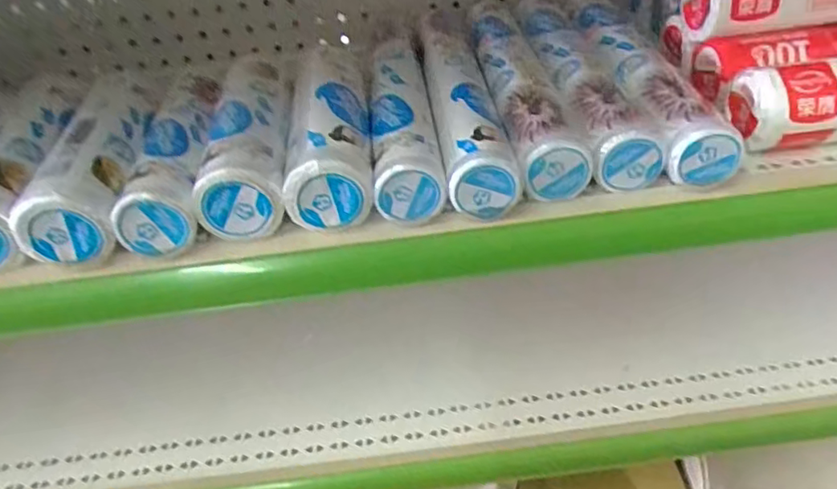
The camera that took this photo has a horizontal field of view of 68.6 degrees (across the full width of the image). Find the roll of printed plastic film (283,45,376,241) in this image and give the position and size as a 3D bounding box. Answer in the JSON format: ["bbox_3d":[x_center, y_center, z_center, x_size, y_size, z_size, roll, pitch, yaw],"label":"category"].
[{"bbox_3d":[-0.062,-0.085,0.457,0.052,0.054,0.172,-5,41,0],"label":"roll of printed plastic film"}]

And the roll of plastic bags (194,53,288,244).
[{"bbox_3d":[-0.126,-0.085,0.462,0.053,0.056,0.189,-8,41,-3],"label":"roll of plastic bags"}]

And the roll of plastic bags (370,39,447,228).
[{"bbox_3d":[-0.014,-0.101,0.478,0.044,0.043,0.216,-7,41,-1],"label":"roll of plastic bags"}]

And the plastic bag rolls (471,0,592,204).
[{"bbox_3d":[0.078,-0.140,0.509,0.044,0.039,0.289,-7,41,-1],"label":"plastic bag rolls"}]

